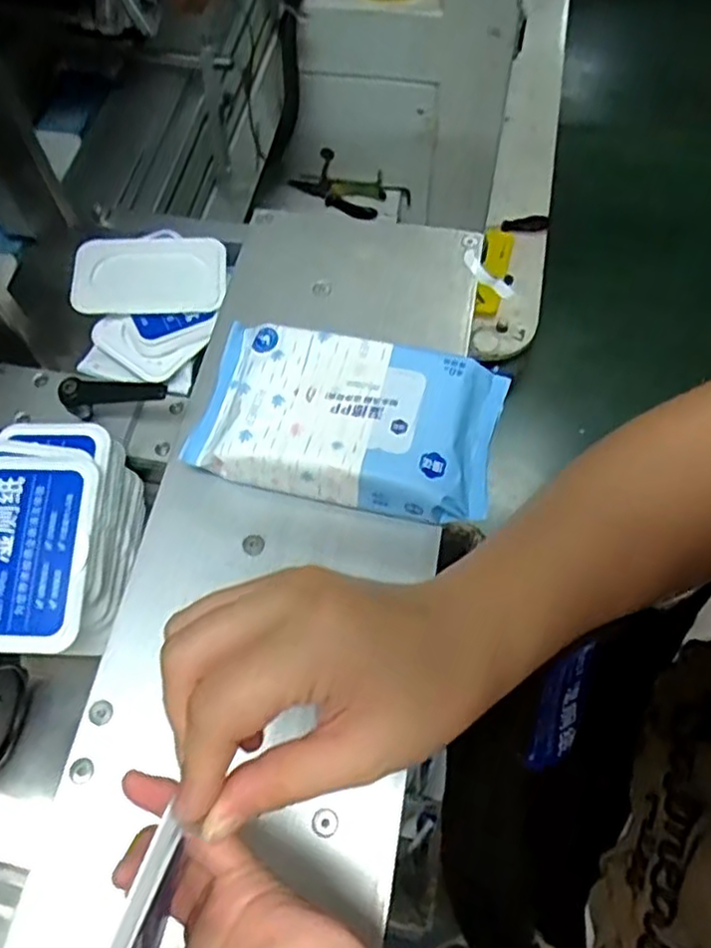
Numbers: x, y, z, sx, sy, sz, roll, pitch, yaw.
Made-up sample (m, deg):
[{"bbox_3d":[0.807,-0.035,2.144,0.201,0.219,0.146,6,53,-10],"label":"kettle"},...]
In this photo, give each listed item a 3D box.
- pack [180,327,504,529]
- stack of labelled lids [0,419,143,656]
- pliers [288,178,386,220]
[{"bbox_3d":[-0.006,-0.032,0.453,0.186,0.045,0.106,11,64,8],"label":"pack"},{"bbox_3d":[-0.186,0.043,0.437,0.085,0.074,0.137,8,64,7],"label":"stack of labelled lids"},{"bbox_3d":[-0.030,-0.445,1.130,0.151,0.024,0.061,16,65,10],"label":"pliers"}]

